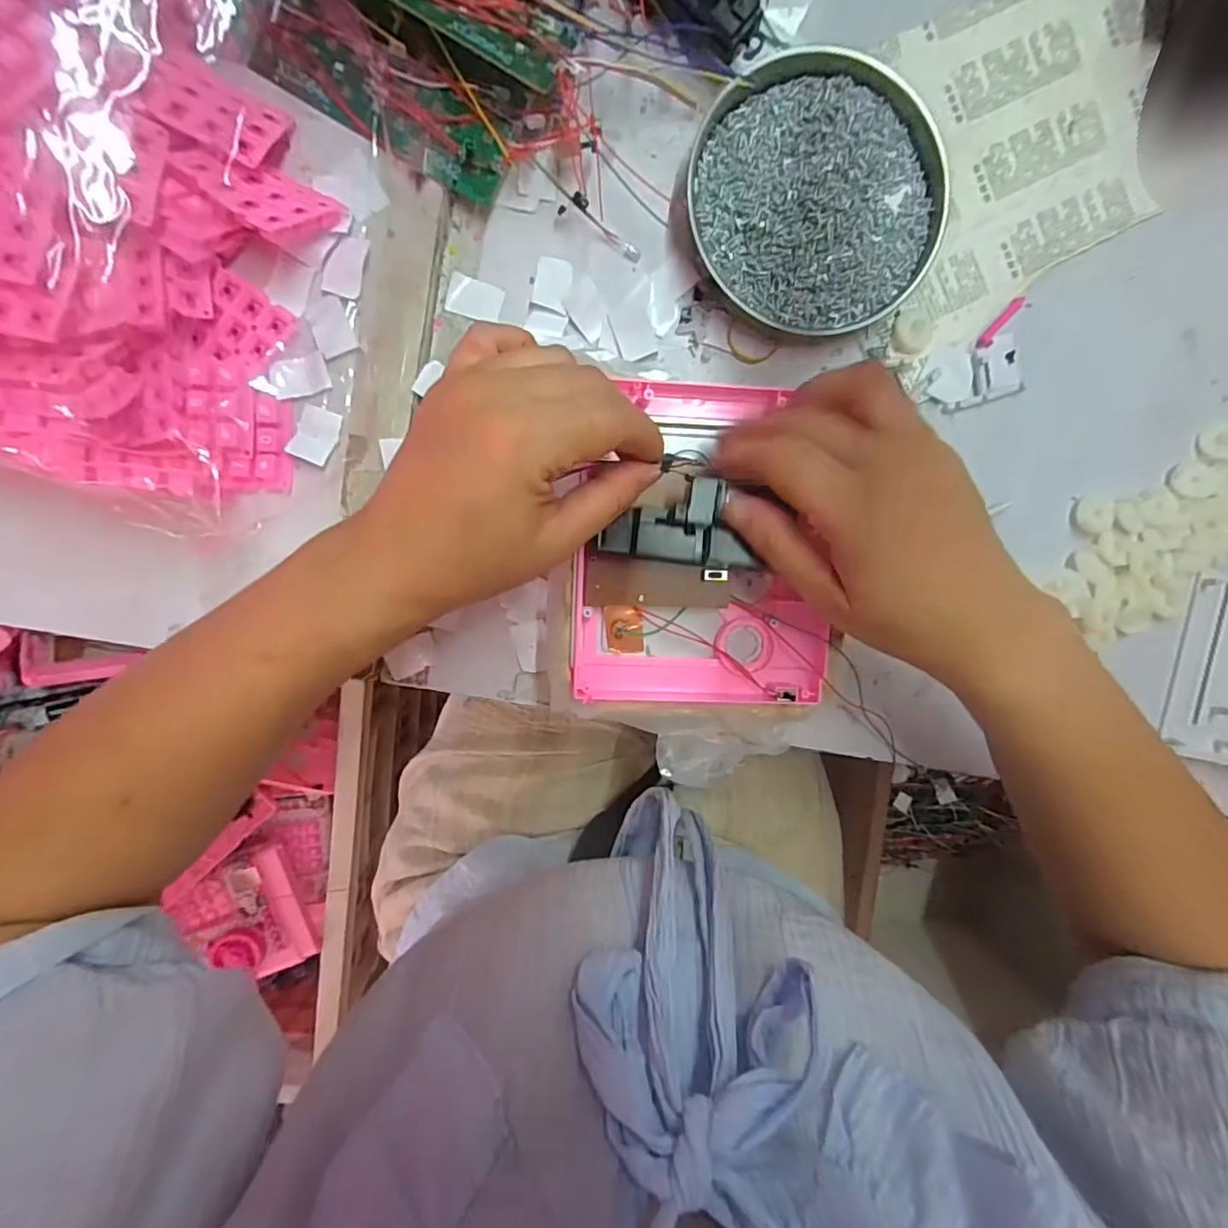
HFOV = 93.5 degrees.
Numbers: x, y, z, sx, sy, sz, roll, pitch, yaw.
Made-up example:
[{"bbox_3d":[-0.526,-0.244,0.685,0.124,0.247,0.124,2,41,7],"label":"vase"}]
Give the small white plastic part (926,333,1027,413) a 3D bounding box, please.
[{"bbox_3d":[0.209,-0.139,0.335,0.057,0.005,0.035,-13,97,-2],"label":"small white plastic part"}]

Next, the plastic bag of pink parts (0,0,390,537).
[{"bbox_3d":[-0.220,-0.187,0.256,0.191,0.071,0.270,14,95,-5],"label":"plastic bag of pink parts"}]

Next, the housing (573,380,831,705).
[{"bbox_3d":[0.048,-0.030,0.300,0.128,0.034,0.160,2,96,-5],"label":"housing"}]

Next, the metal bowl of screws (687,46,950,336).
[{"bbox_3d":[0.110,-0.225,0.311,0.132,0.020,0.131,0,96,-3],"label":"metal bowl of screws"}]

